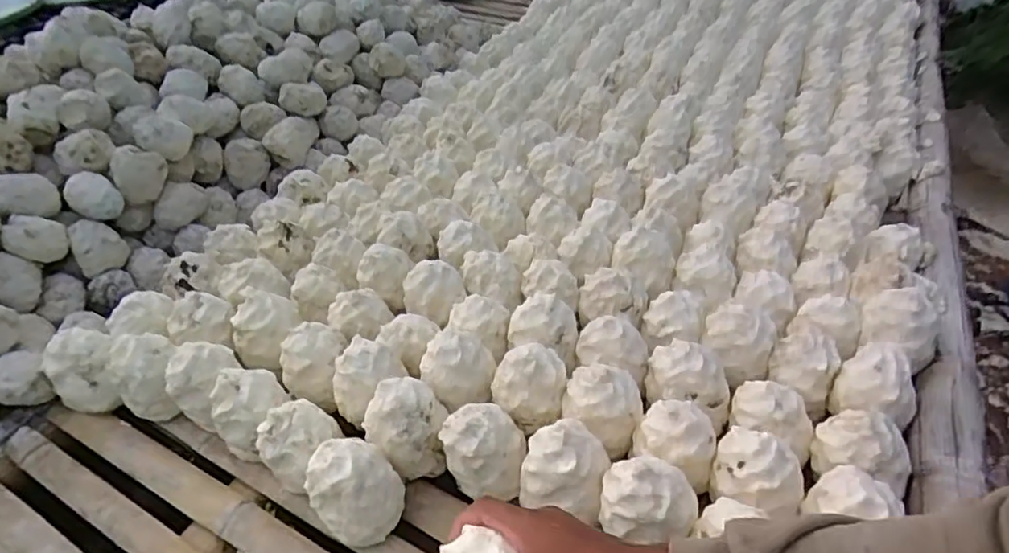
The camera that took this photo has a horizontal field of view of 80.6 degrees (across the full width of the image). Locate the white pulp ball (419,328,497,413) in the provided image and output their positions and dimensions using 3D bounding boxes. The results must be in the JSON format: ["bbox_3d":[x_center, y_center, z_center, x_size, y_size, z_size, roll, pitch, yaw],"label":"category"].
[{"bbox_3d":[-0.057,0.098,0.706,0.084,0.075,0.081,-2,39,2],"label":"white pulp ball"}]

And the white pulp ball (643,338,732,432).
[{"bbox_3d":[0.212,0.118,0.681,0.093,0.067,0.072,4,39,10],"label":"white pulp ball"}]

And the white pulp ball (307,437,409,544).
[{"bbox_3d":[-0.150,0.221,0.609,0.078,0.094,0.071,-2,39,2],"label":"white pulp ball"}]

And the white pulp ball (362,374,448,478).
[{"bbox_3d":[-0.108,0.166,0.657,0.086,0.093,0.072,-15,40,-14],"label":"white pulp ball"}]

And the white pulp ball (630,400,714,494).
[{"bbox_3d":[0.177,0.167,0.623,0.080,0.063,0.068,4,39,9],"label":"white pulp ball"}]

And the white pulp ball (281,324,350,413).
[{"bbox_3d":[-0.234,0.107,0.740,0.071,0.082,0.067,-2,39,2],"label":"white pulp ball"}]

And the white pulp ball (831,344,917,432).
[{"bbox_3d":[0.414,0.123,0.657,0.079,0.070,0.069,27,48,33],"label":"white pulp ball"}]

